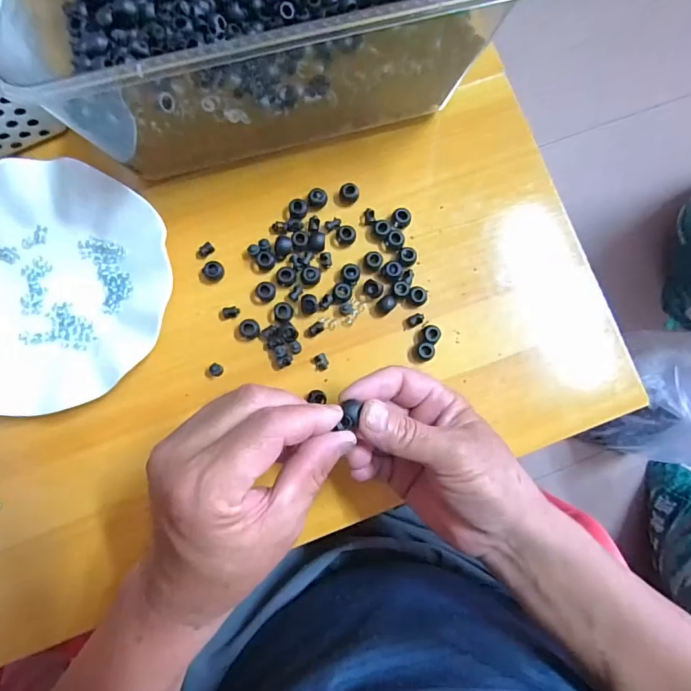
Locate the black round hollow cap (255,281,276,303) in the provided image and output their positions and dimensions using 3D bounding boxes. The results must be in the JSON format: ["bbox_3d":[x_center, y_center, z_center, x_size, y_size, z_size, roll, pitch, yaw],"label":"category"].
[{"bbox_3d":[-0.062,-0.042,0.352,0.015,0.008,0.015,0,83,-2],"label":"black round hollow cap"}]

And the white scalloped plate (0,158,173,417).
[{"bbox_3d":[-0.223,-0.044,0.339,0.177,0.024,0.179,0,83,-2],"label":"white scalloped plate"}]

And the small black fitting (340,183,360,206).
[{"bbox_3d":[0.003,-0.121,0.364,0.015,0.010,0.014,0,83,-2],"label":"small black fitting"}]

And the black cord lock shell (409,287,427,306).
[{"bbox_3d":[0.057,-0.038,0.358,0.014,0.014,0.014,0,83,-2],"label":"black cord lock shell"}]

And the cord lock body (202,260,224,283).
[{"bbox_3d":[-0.102,-0.057,0.351,0.016,0.012,0.014,-43,87,-6],"label":"cord lock body"}]

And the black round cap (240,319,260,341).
[{"bbox_3d":[-0.073,-0.012,0.349,0.014,0.010,0.015,0,83,-2],"label":"black round cap"}]

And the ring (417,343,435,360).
[{"bbox_3d":[0.062,0.005,0.351,0.013,0.006,0.013,0,83,-2],"label":"ring"}]

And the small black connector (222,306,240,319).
[{"bbox_3d":[-0.088,-0.026,0.352,0.013,0.005,0.009,-2,84,-3],"label":"small black connector"}]

